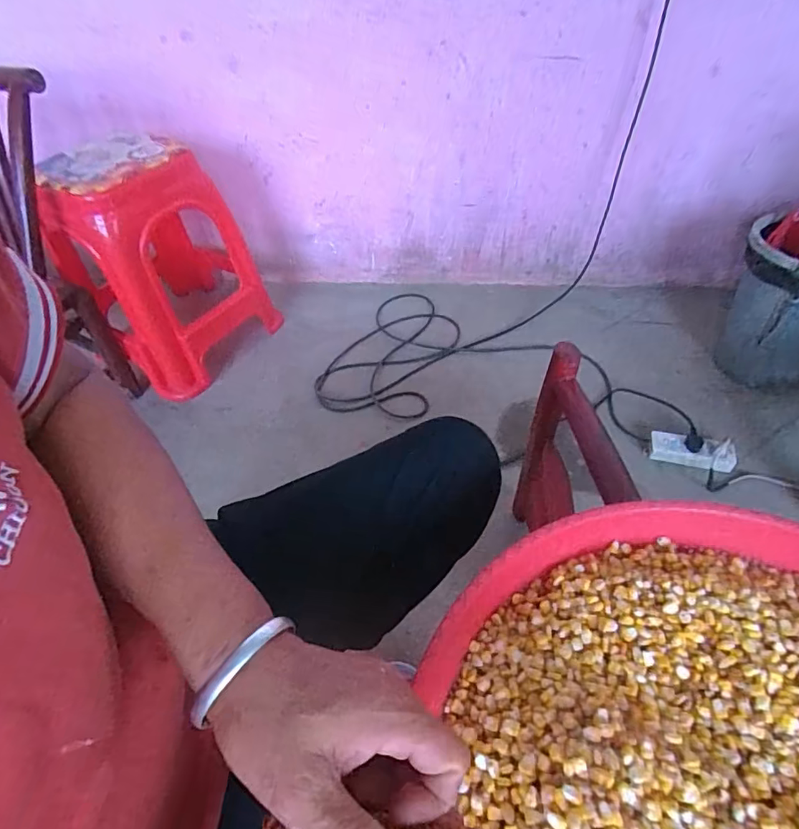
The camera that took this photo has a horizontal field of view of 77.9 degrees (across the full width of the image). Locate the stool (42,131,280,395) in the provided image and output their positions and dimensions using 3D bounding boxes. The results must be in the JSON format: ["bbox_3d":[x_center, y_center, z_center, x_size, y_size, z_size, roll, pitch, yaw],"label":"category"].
[{"bbox_3d":[-0.549,-0.374,1.184,0.355,0.486,0.360,24,54,25],"label":"stool"}]

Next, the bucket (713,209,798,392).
[{"bbox_3d":[0.865,-0.244,1.065,0.298,0.308,0.250,-33,52,-24],"label":"bucket"}]

